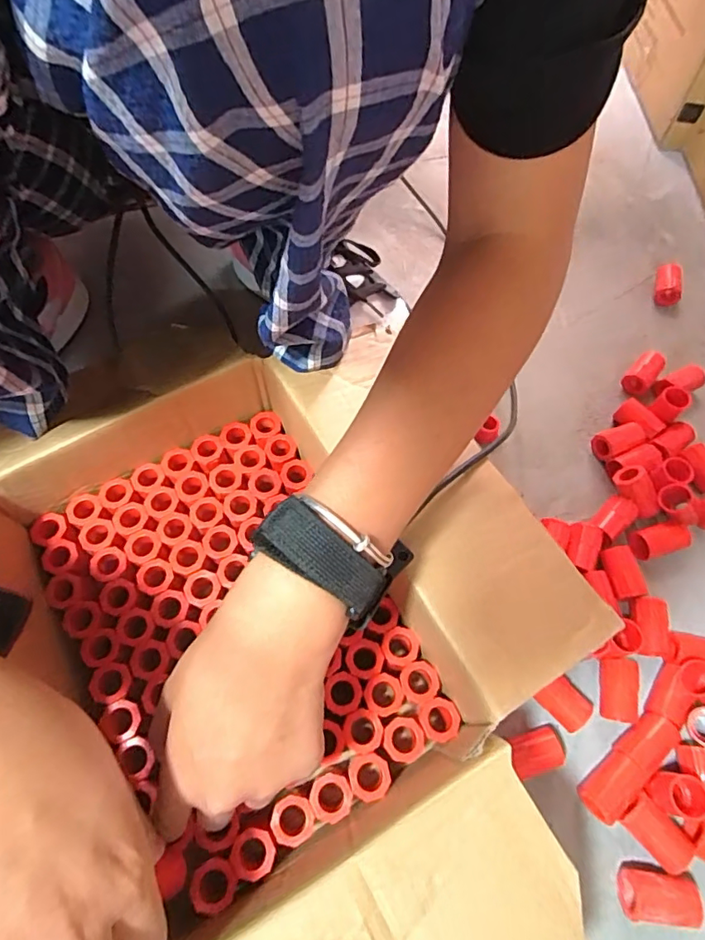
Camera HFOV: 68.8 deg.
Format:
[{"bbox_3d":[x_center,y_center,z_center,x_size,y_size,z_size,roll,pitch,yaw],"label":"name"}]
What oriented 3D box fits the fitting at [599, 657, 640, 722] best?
[{"bbox_3d":[0.182,0.151,0.352,0.021,0.018,0.038,6,65,4],"label":"fitting"}]

